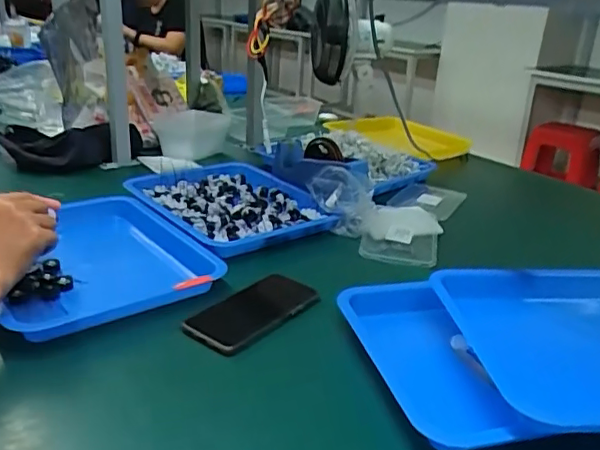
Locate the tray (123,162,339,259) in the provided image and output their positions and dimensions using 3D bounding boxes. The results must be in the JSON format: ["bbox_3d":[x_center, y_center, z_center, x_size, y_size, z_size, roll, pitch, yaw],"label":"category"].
[{"bbox_3d":[-0.131,-0.041,0.962,0.233,0.071,0.336,-19,31,-42],"label":"tray"}]

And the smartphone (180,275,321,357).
[{"bbox_3d":[-0.060,0.101,0.673,0.088,0.015,0.165,27,35,34],"label":"smartphone"}]

